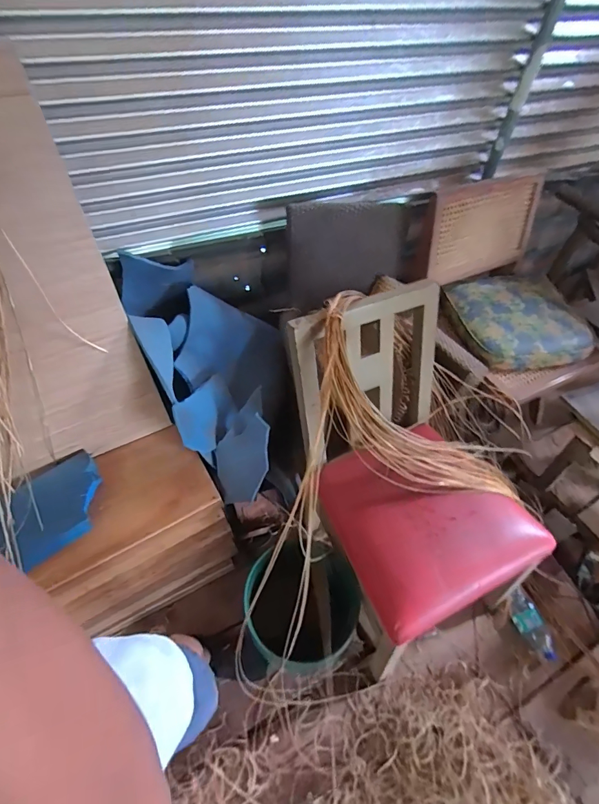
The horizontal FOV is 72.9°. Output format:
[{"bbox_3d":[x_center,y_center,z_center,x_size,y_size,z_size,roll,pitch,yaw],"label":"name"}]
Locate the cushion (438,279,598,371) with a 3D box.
[{"bbox_3d":[0.752,-0.277,1.405,0.421,0.092,0.383,-11,56,-12],"label":"cushion"}]

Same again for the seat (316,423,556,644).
[{"bbox_3d":[0.319,0.273,1.024,0.463,0.084,0.438,-21,59,-18],"label":"seat"}]

